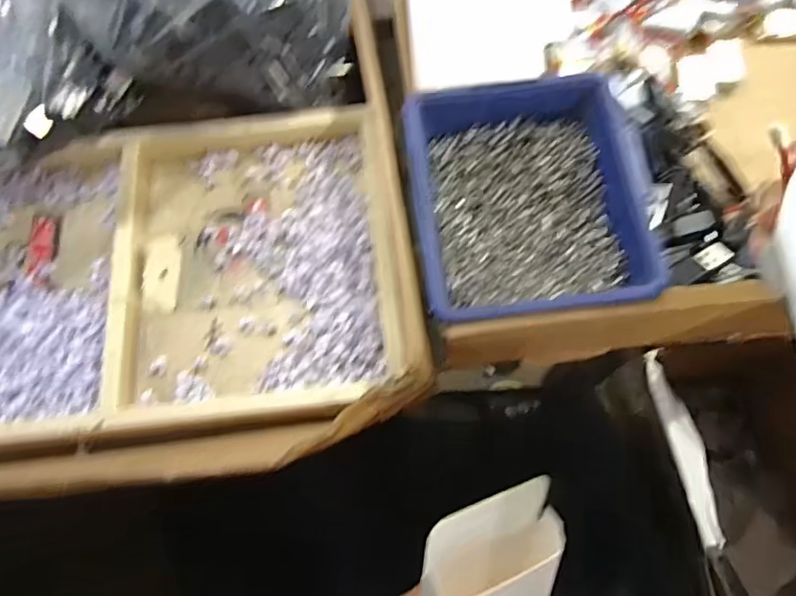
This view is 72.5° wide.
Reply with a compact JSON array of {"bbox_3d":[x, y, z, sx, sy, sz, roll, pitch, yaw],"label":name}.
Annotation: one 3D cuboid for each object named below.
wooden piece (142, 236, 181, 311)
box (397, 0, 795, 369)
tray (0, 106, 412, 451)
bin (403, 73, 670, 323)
[{"bbox_3d":[-0.149,-0.016,0.343,0.021,0.004,0.049,2,74,-15],"label":"wooden piece"},{"bbox_3d":[0.172,-0.156,0.366,0.343,0.070,0.364,-7,69,0],"label":"box"},{"bbox_3d":[-0.166,-0.017,0.327,0.322,0.037,0.197,-7,69,0],"label":"tray"},{"bbox_3d":[0.072,-0.055,0.315,0.123,0.049,0.133,-7,69,0],"label":"bin"}]

